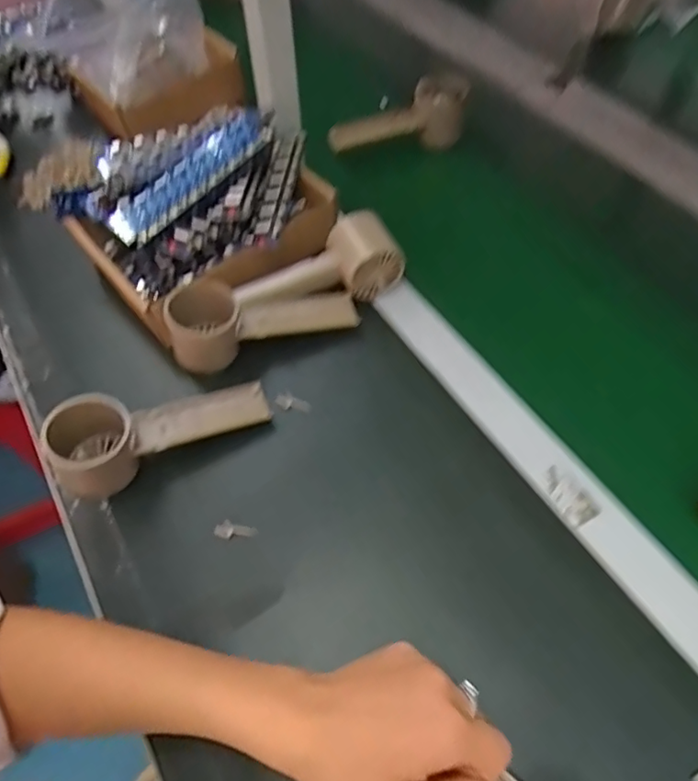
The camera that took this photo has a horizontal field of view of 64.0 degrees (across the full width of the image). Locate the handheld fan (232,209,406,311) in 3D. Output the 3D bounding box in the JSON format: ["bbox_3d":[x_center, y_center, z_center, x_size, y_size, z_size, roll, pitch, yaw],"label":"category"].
[{"bbox_3d":[-0.023,-0.101,0.484,0.146,0.046,0.056,-30,60,-15],"label":"handheld fan"}]

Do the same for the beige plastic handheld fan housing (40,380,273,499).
[{"bbox_3d":[-0.141,0.023,0.417,0.155,0.056,0.056,-26,59,-13],"label":"beige plastic handheld fan housing"}]

